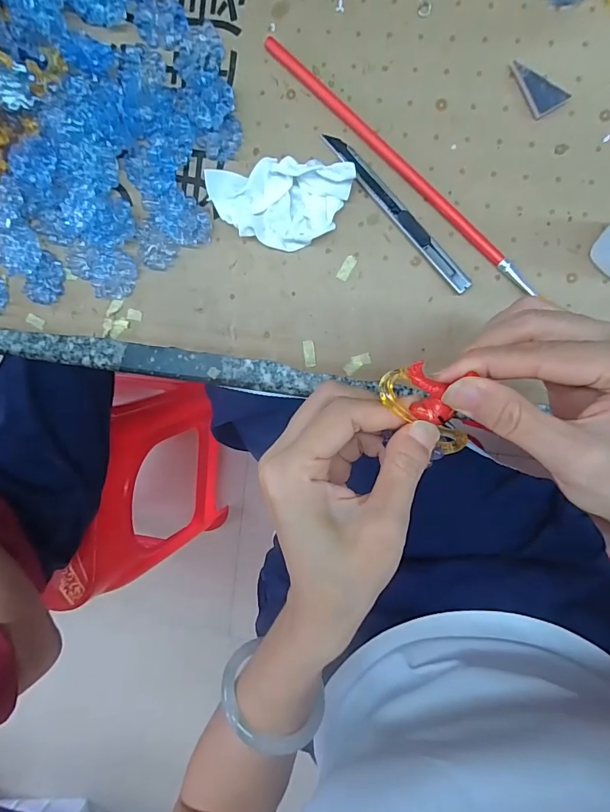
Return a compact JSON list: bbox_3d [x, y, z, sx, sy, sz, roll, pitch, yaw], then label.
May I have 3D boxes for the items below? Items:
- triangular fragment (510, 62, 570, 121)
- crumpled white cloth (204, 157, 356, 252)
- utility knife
[{"bbox_3d":[0.147,-0.202,0.262,0.021,0.006,0.038,-27,93,9],"label":"triangular fragment"},{"bbox_3d":[-0.021,-0.136,0.280,0.095,0.024,0.051,13,98,5],"label":"crumpled white cloth"},{"bbox_3d":[0.062,-0.130,0.279,0.011,0.008,0.136,-41,91,9],"label":"utility knife"}]

